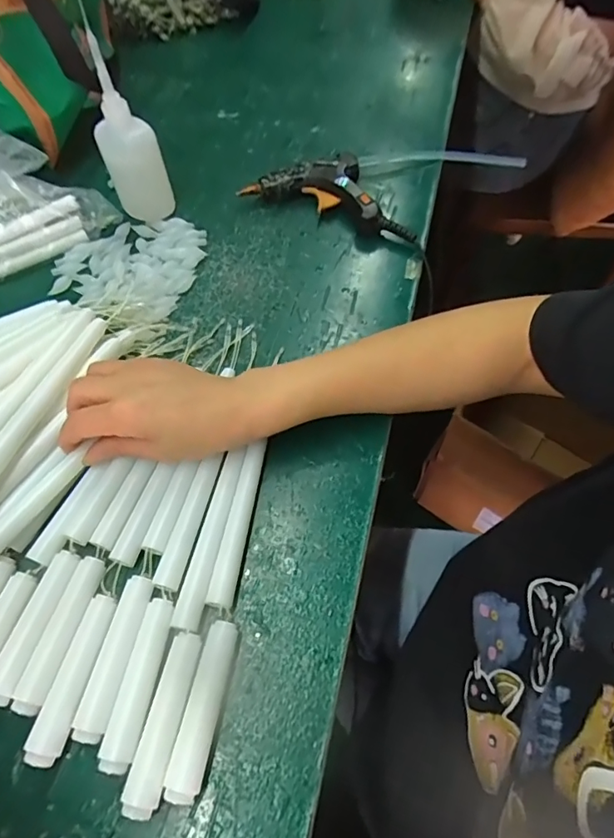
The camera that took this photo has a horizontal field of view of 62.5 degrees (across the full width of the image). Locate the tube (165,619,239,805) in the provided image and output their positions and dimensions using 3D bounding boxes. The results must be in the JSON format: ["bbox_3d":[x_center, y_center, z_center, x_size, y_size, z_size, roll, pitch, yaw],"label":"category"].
[{"bbox_3d":[-0.057,0.162,0.287,0.018,0.018,0.087,10,60,7],"label":"tube"}]

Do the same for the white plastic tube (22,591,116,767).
[{"bbox_3d":[-0.135,0.149,0.296,0.020,0.017,0.088,9,60,7],"label":"white plastic tube"}]

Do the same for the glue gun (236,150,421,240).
[{"bbox_3d":[0.030,-0.229,0.506,0.173,0.030,0.076,20,62,13],"label":"glue gun"}]

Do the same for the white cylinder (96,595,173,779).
[{"bbox_3d":[-0.096,0.150,0.292,0.018,0.014,0.088,7,60,6],"label":"white cylinder"}]

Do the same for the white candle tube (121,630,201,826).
[{"bbox_3d":[-0.079,0.167,0.283,0.019,0.017,0.088,9,60,7],"label":"white candle tube"}]

